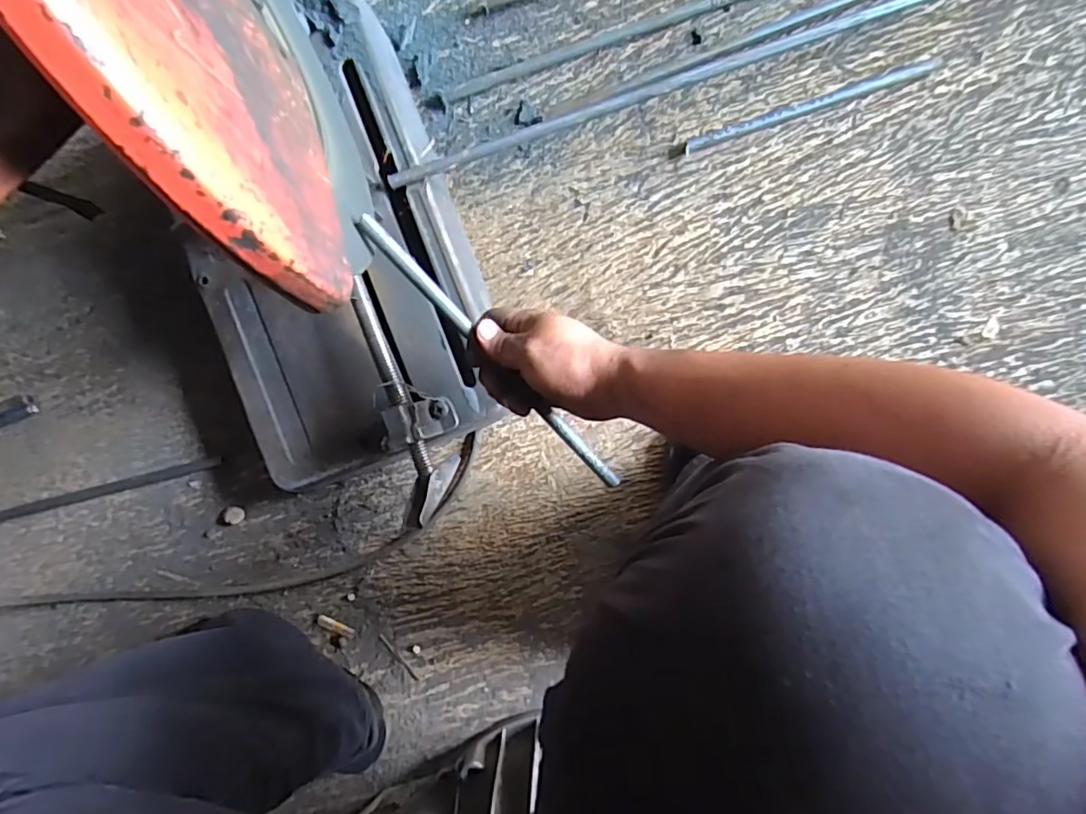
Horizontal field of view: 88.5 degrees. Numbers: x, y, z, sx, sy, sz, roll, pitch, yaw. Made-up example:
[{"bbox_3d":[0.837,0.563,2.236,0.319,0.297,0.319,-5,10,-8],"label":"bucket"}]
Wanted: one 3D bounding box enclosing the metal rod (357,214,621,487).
[{"bbox_3d":[-0.028,-0.030,0.435,0.013,0.008,0.293,-41,114,4],"label":"metal rod"}]

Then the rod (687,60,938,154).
[{"bbox_3d":[0.266,-0.300,0.557,0.247,0.006,0.015,-16,91,4],"label":"rod"}]

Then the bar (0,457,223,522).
[{"bbox_3d":[-0.501,0.094,0.623,0.299,0.011,0.014,-15,91,4],"label":"bar"}]

